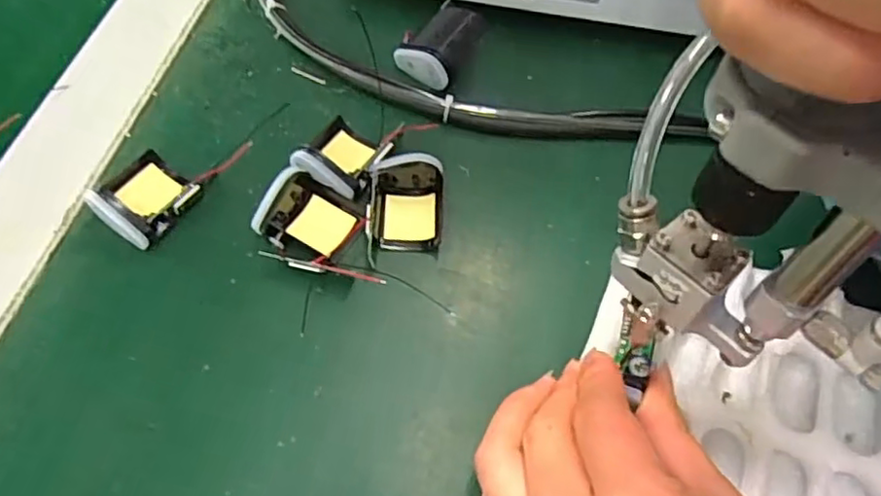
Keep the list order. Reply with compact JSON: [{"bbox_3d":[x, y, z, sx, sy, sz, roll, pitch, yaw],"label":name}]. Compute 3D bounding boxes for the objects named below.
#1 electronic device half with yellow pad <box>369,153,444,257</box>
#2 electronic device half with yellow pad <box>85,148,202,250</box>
[{"bbox_3d":[-0.015,-0.022,0.309,0.033,0.021,0.041,-1,61,-4],"label":"electronic device half with yellow pad"},{"bbox_3d":[-0.139,-0.025,0.303,0.039,0.020,0.042,34,64,14],"label":"electronic device half with yellow pad"}]

